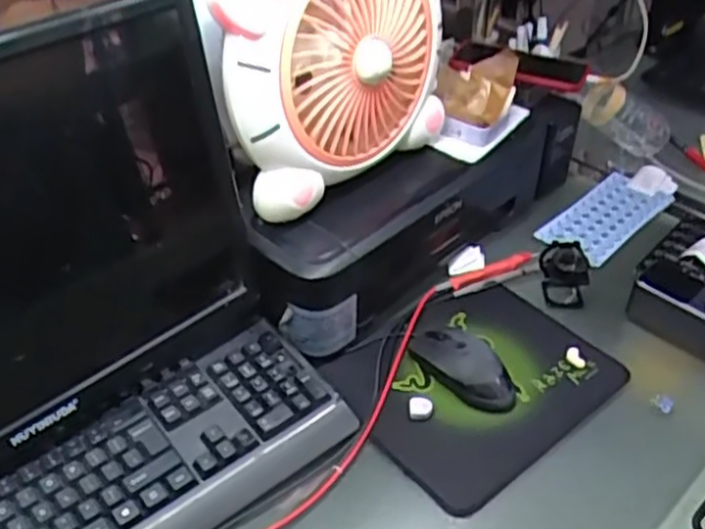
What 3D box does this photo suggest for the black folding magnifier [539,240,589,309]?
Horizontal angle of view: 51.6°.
[{"bbox_3d":[0.232,0.008,0.797,0.043,0.053,0.056,0,39,-1],"label":"black folding magnifier"}]

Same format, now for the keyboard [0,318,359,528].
[{"bbox_3d":[-0.202,0.194,0.585,0.434,0.044,0.144,-28,47,-30],"label":"keyboard"}]

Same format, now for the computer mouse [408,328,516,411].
[{"bbox_3d":[0.105,0.091,0.707,0.120,0.033,0.059,33,49,33],"label":"computer mouse"}]

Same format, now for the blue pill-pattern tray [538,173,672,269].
[{"bbox_3d":[0.330,-0.064,0.929,0.090,0.021,0.203,31,48,32],"label":"blue pill-pattern tray"}]

